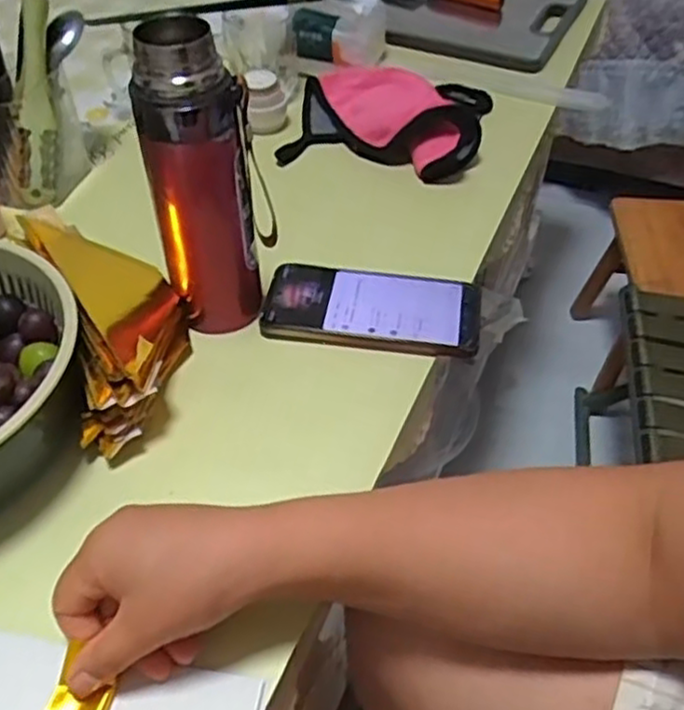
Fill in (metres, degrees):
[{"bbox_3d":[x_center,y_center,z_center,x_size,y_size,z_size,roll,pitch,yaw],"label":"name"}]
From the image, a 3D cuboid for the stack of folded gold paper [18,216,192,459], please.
[{"bbox_3d":[-0.157,-0.026,0.508,0.093,0.063,0.180,-16,48,-16],"label":"stack of folded gold paper"}]

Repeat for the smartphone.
[{"bbox_3d":[0.023,-0.038,0.554,0.160,0.017,0.073,7,46,6],"label":"smartphone"}]

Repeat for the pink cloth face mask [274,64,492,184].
[{"bbox_3d":[0.046,-0.247,0.731,0.193,0.047,0.166,11,47,10],"label":"pink cloth face mask"}]

